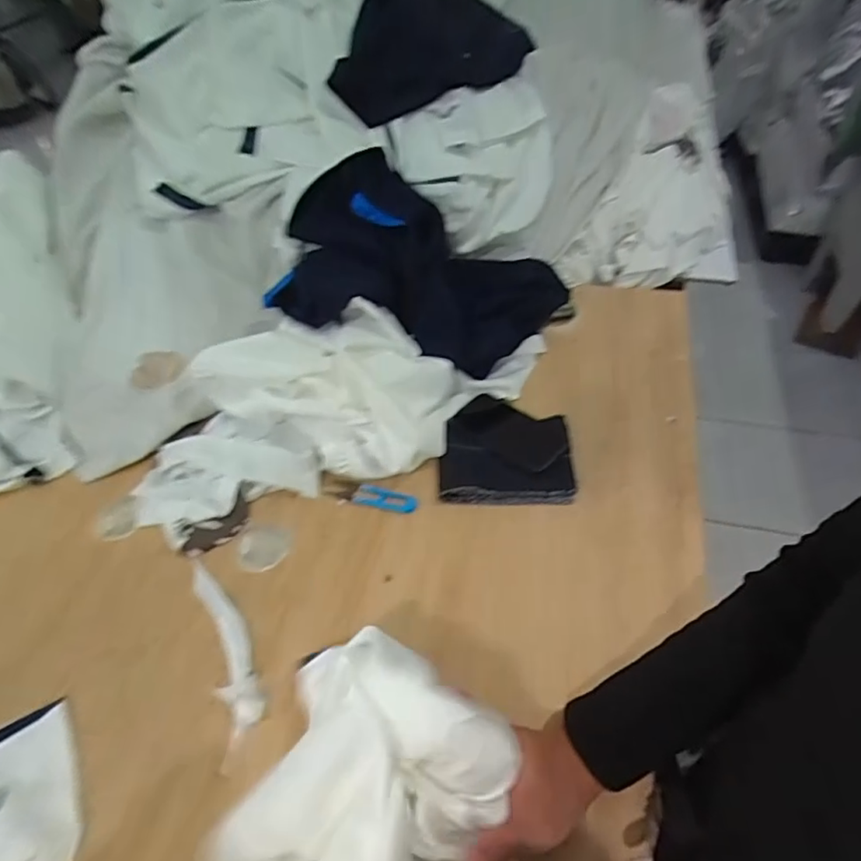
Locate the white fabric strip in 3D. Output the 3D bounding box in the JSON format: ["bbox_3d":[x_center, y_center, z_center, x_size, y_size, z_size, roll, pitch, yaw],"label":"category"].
[{"bbox_3d":[-0.217,0.213,0.592,0.041,0.020,0.199,-23,51,-16],"label":"white fabric strip"}]

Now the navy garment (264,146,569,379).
[{"bbox_3d":[-0.005,-0.226,0.776,0.305,0.201,0.316,23,54,24],"label":"navy garment"}]

